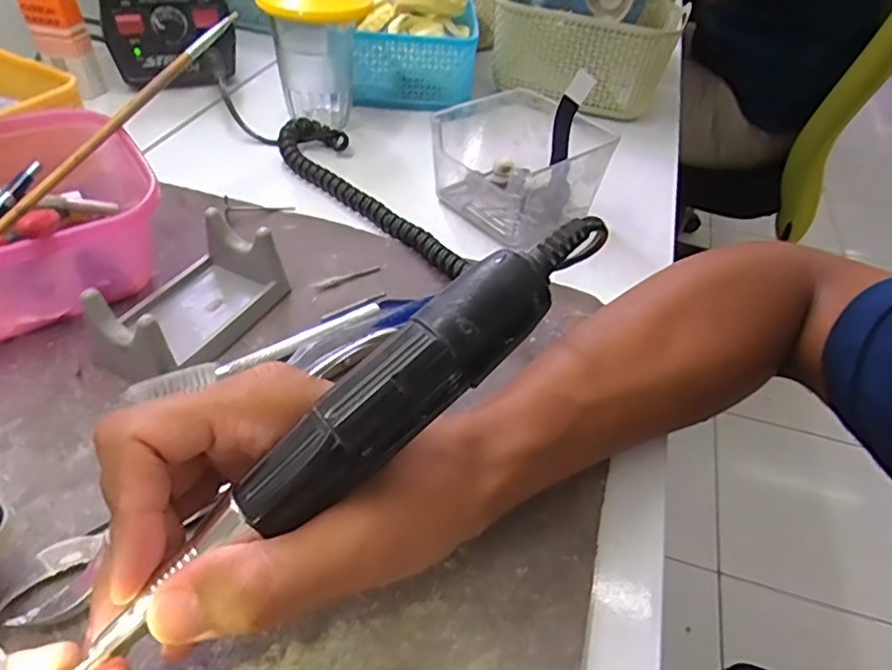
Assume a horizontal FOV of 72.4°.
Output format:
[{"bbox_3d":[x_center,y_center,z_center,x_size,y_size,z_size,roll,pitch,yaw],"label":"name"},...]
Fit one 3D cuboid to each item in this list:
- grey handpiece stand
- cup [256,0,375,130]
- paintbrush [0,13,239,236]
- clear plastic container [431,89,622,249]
[{"bbox_3d":[-0.137,-0.022,0.318,0.061,0.042,0.093,24,47,18],"label":"grey handpiece stand"},{"bbox_3d":[-0.106,-0.236,0.498,0.076,0.108,0.100,-8,46,-14],"label":"cup"},{"bbox_3d":[-0.185,-0.120,0.343,0.011,0.009,0.199,25,67,19],"label":"paintbrush"},{"bbox_3d":[0.054,-0.123,0.434,0.099,0.060,0.106,-31,55,-32],"label":"clear plastic container"}]

